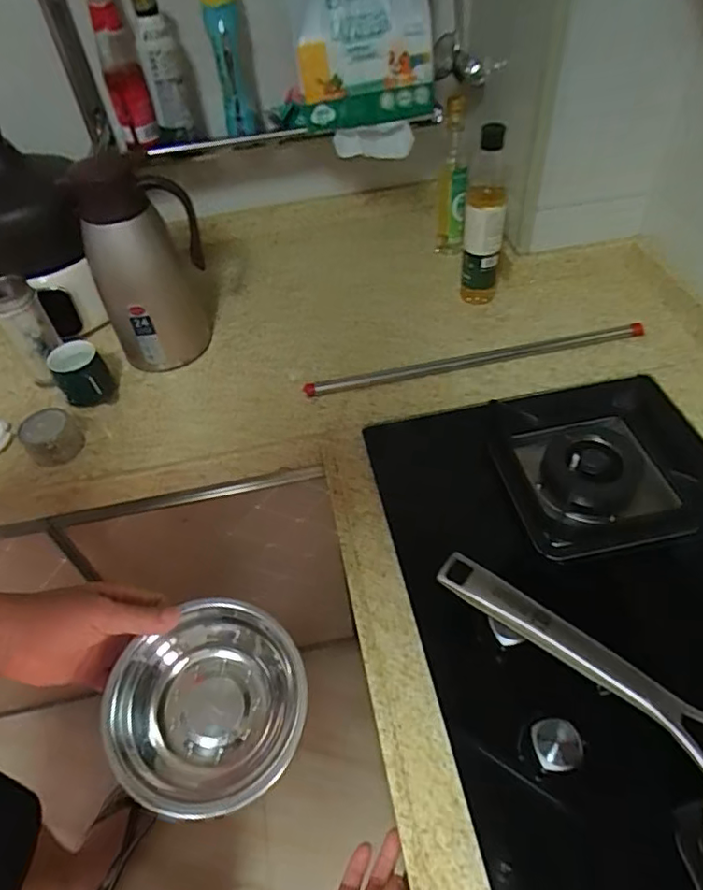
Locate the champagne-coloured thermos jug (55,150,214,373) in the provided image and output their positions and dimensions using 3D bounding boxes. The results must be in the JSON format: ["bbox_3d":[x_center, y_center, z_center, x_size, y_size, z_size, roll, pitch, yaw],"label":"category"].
[{"bbox_3d":[-0.305,-0.268,0.854,0.170,0.288,0.141,-25,51,-15],"label":"champagne-coloured thermos jug"}]

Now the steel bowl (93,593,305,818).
[{"bbox_3d":[-0.114,0.204,0.456,0.152,0.065,0.152,2,63,-3],"label":"steel bowl"}]

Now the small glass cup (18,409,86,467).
[{"bbox_3d":[-0.420,-0.011,0.801,0.071,0.045,0.070,-3,48,4],"label":"small glass cup"}]

